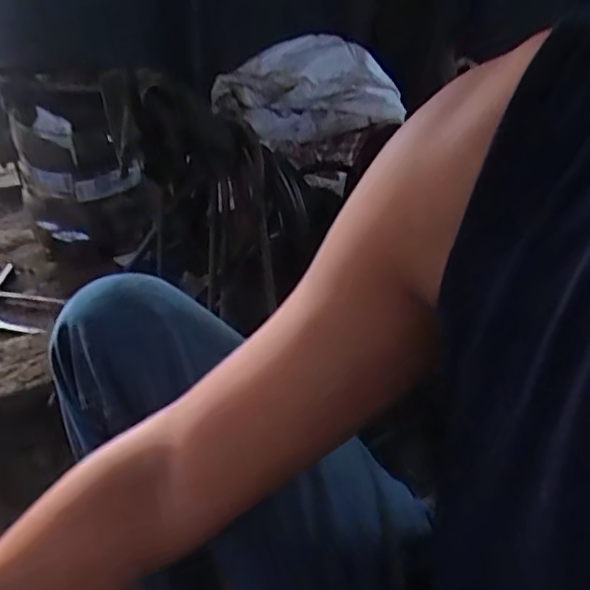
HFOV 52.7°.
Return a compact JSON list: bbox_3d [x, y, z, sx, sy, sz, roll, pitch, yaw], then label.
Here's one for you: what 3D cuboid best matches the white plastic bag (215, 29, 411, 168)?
[{"bbox_3d":[0.009,-0.394,1.176,0.367,0.230,0.093,25,41,18],"label":"white plastic bag"}]

